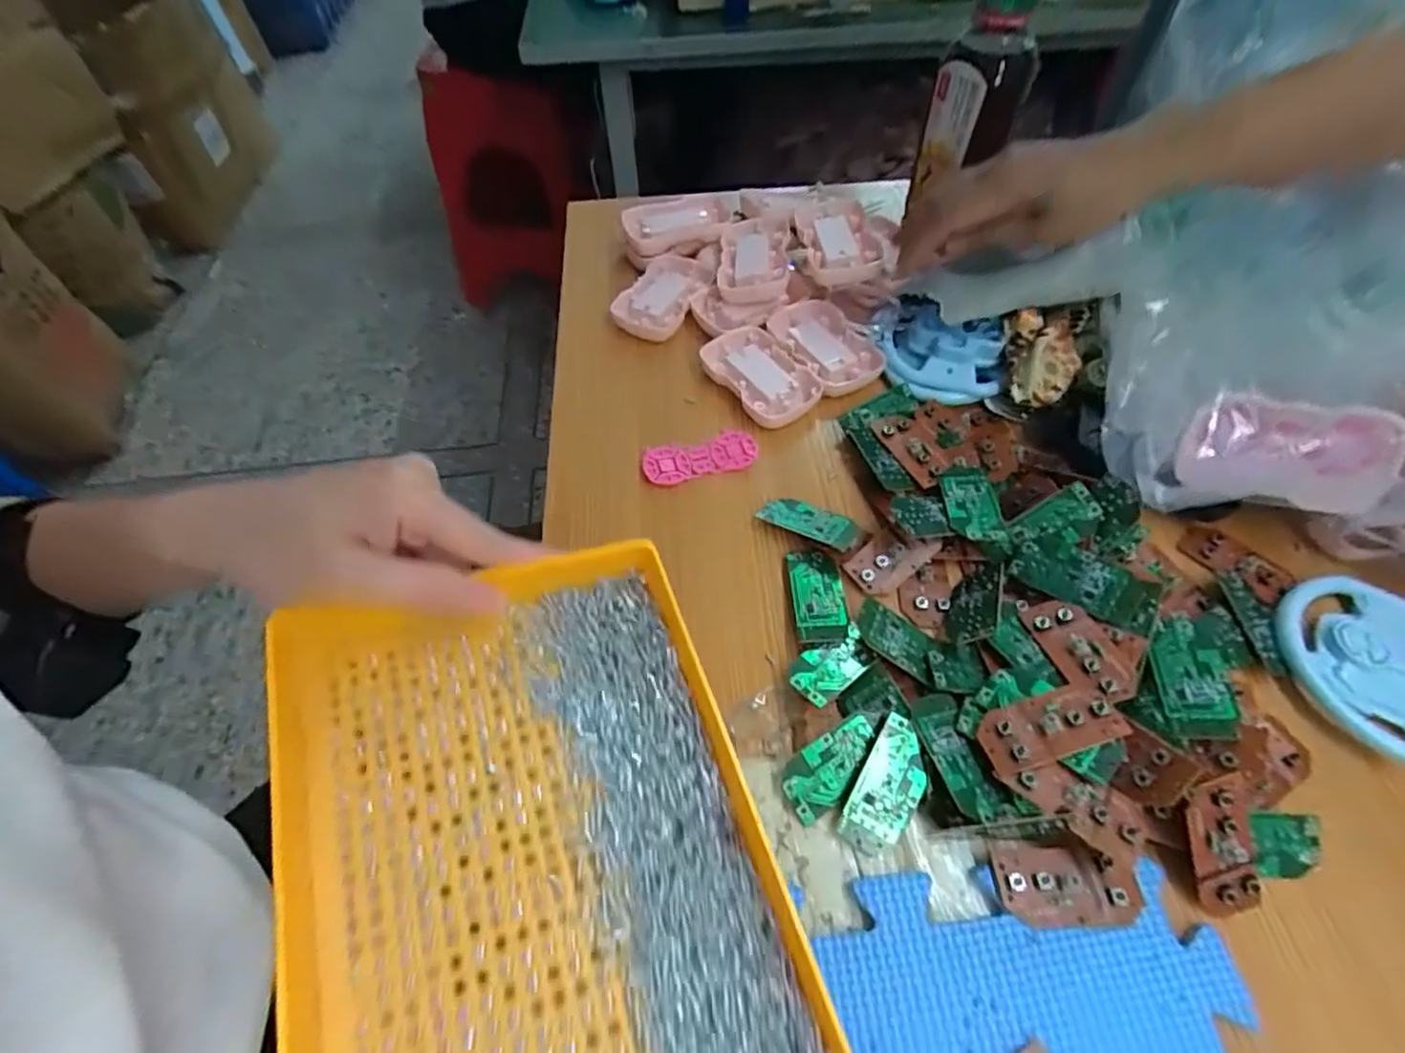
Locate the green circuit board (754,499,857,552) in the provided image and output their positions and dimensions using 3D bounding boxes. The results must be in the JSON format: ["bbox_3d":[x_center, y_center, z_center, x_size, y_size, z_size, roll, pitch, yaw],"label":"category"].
[{"bbox_3d":[0.063,-0.003,0.376,0.058,0.007,0.024,22,52,25],"label":"green circuit board"}]

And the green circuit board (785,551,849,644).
[{"bbox_3d":[0.064,0.038,0.351,0.030,0.007,0.059,2,45,-1],"label":"green circuit board"}]

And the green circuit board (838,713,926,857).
[{"bbox_3d":[0.086,0.120,0.290,0.028,0.004,0.061,28,77,4],"label":"green circuit board"}]

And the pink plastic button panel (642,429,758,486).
[{"bbox_3d":[-0.001,-0.046,0.414,0.076,0.011,0.029,-13,56,-7],"label":"pink plastic button panel"}]

